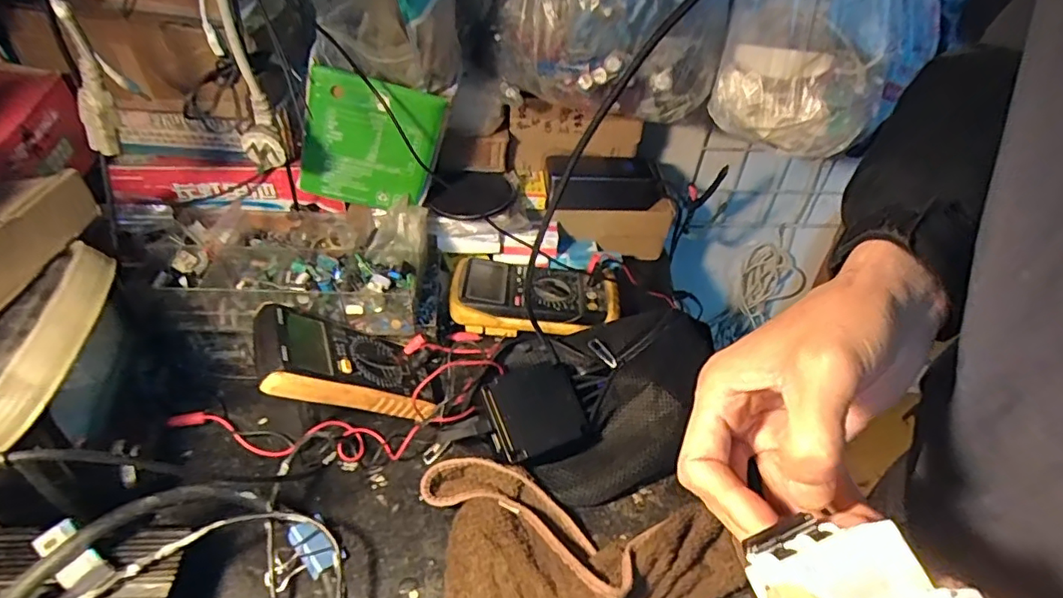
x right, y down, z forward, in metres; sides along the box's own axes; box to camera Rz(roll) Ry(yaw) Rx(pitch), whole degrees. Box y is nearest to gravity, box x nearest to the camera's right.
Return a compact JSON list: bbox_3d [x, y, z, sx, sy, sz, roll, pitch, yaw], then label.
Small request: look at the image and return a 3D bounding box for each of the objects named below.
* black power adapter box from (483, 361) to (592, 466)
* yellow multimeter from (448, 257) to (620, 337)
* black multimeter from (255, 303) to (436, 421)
[{"bbox_3d":[0.004,0.097,0.486,0.082,0.019,0.073,-12,61,-35],"label":"black power adapter box"},{"bbox_3d":[0.004,-0.005,0.627,0.181,0.040,0.099,5,42,0],"label":"yellow multimeter"},{"bbox_3d":[-0.158,0.058,0.490,0.157,0.024,0.080,25,32,-43],"label":"black multimeter"}]

